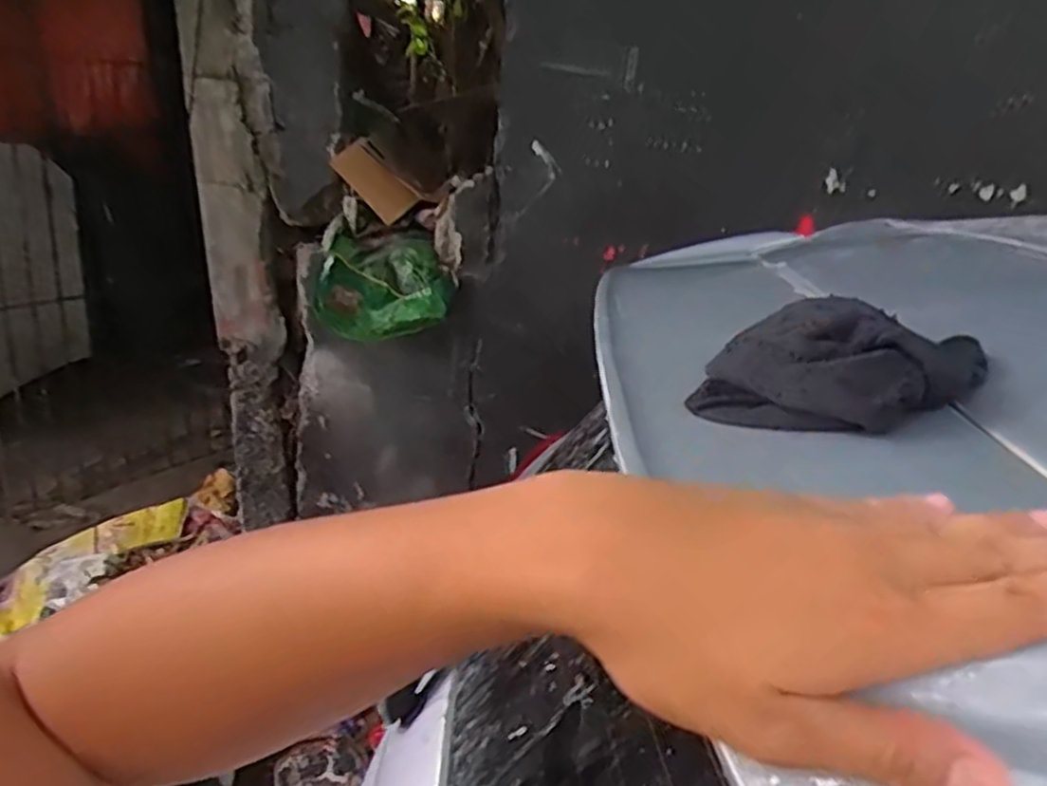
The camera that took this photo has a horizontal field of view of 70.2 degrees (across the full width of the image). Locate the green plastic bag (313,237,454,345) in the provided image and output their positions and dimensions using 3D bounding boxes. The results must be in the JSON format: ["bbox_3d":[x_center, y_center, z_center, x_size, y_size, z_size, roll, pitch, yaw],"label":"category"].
[{"bbox_3d":[-0.352,-0.261,1.871,0.340,0.209,0.272,1,23,-12],"label":"green plastic bag"}]

